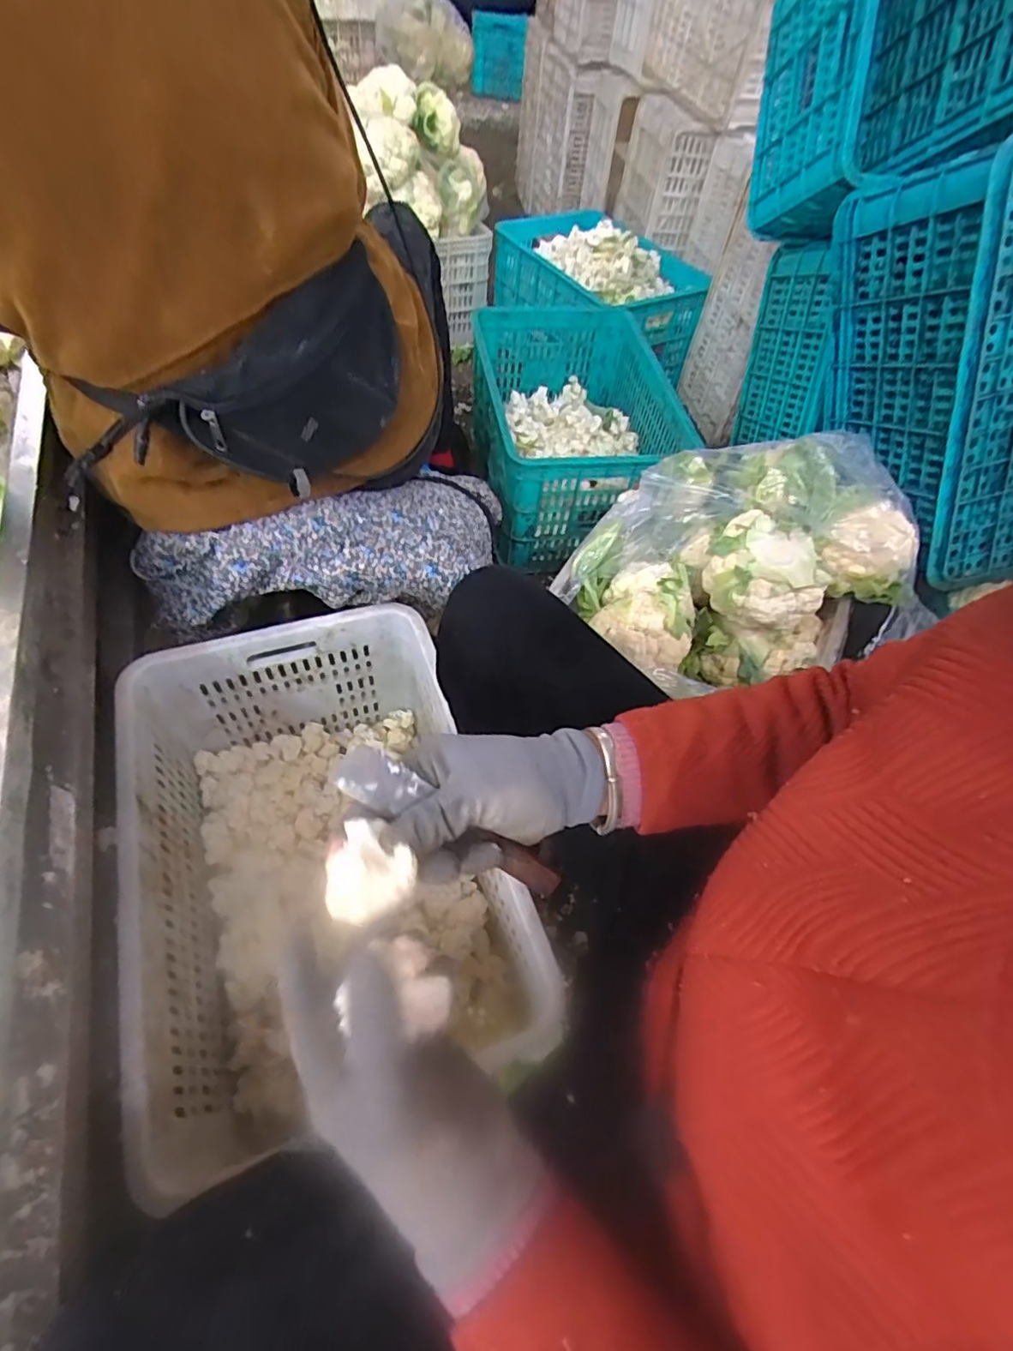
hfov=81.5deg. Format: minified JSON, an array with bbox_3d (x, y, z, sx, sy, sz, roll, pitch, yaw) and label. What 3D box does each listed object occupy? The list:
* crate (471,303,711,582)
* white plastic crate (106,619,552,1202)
[{"bbox_3d":[0.144,-0.531,1.240,0.387,0.240,0.592,-4,56,-8],"label":"crate"},{"bbox_3d":[-0.213,0.194,0.695,0.353,0.226,0.476,-16,58,-15],"label":"white plastic crate"}]

